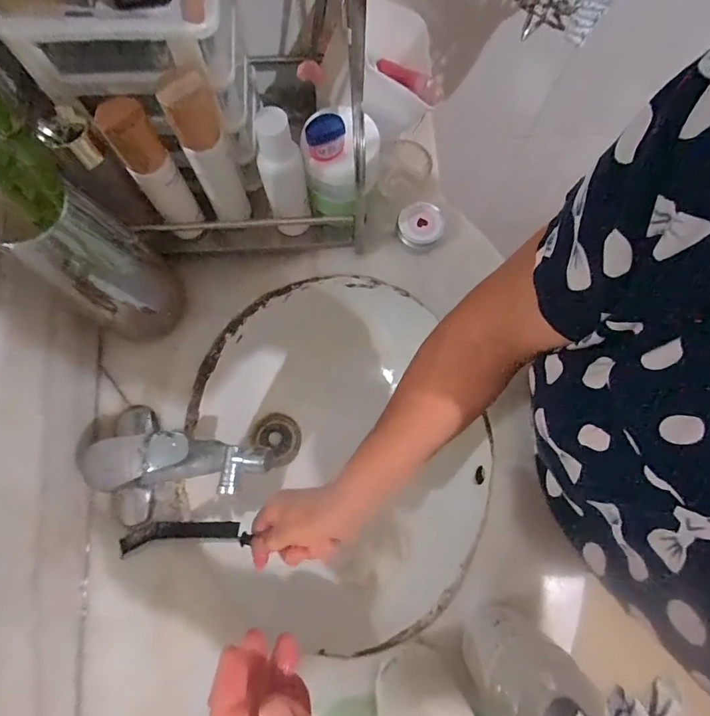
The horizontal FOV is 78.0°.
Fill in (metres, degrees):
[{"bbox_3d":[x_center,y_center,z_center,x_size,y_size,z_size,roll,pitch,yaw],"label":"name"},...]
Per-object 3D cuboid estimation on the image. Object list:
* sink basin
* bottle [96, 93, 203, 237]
[{"bbox_3d":[-0.017,0.118,0.570,0.343,0.145,0.408,3,76,0],"label":"sink basin"},{"bbox_3d":[-0.183,-0.169,0.405,0.038,0.159,0.033,-34,79,-9],"label":"bottle"}]

